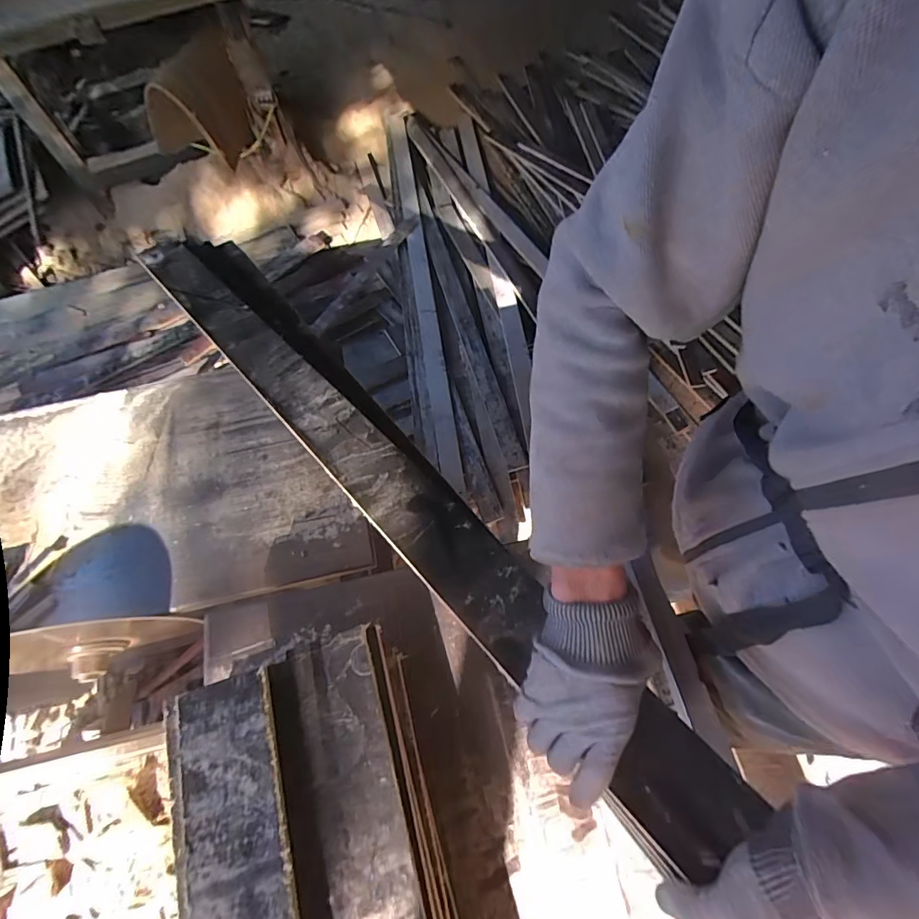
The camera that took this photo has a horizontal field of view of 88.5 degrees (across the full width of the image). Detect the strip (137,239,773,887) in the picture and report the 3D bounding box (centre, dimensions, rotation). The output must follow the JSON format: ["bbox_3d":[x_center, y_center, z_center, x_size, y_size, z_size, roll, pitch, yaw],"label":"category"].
[{"bbox_3d":[-0.175,-0.057,0.640,0.117,0.026,1.161,-36,59,-17],"label":"strip"}]

